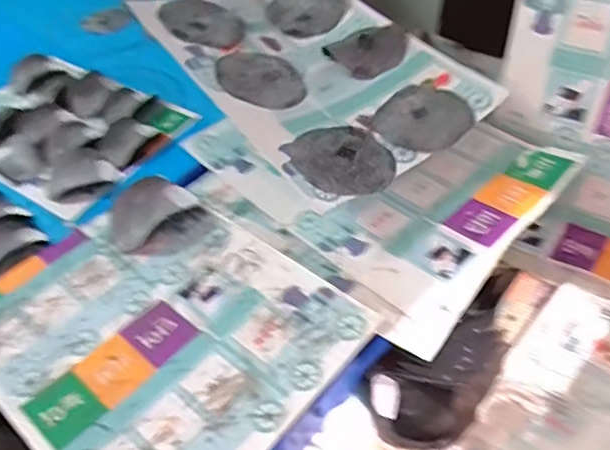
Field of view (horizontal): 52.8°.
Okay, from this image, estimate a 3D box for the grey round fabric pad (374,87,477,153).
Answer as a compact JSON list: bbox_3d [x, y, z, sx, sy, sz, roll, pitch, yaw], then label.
[{"bbox_3d":[0.181,-0.165,0.958,0.145,0.013,0.137,-3,46,3],"label":"grey round fabric pad"}]

